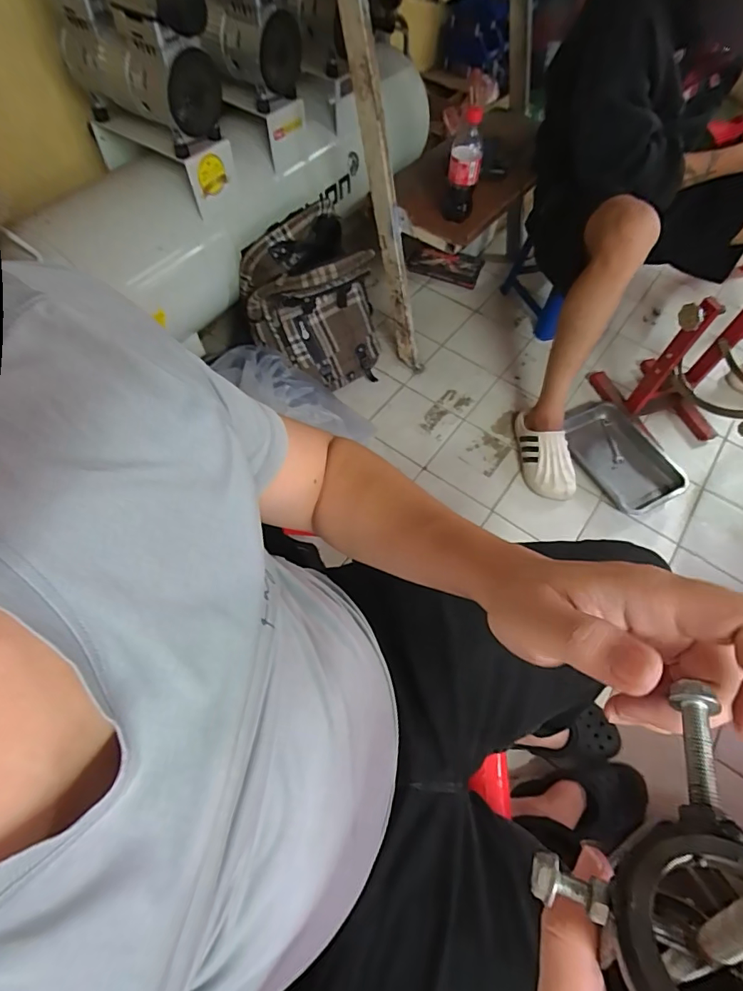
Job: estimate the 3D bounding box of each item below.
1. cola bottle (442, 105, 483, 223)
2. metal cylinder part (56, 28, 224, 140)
[{"bbox_3d":[0.186,-0.656,0.958,0.064,0.200,0.072,11,61,4],"label":"cola bottle"},{"bbox_3d":[-0.389,-0.718,0.808,0.236,0.117,0.110,27,64,12],"label":"metal cylinder part"}]

